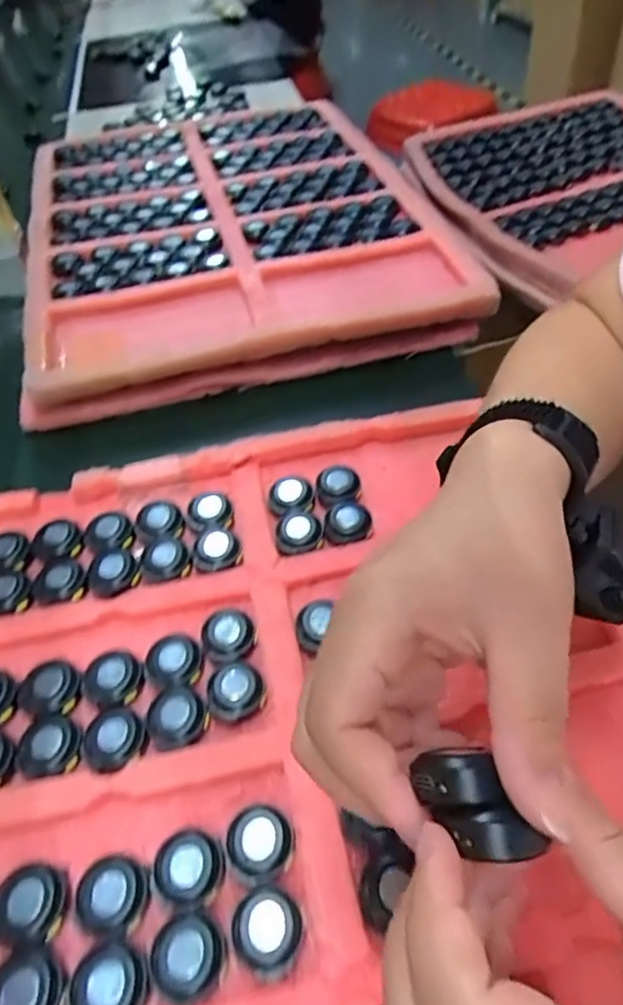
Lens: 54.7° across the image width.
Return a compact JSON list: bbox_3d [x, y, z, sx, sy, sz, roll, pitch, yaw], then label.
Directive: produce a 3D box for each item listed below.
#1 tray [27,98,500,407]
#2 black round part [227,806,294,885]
[{"bbox_3d":[-0.096,-0.302,0.616,0.375,0.027,0.512,-14,50,-10],"label":"tray"},{"bbox_3d":[-0.022,0.146,0.258,0.027,0.007,0.027,-1,50,1],"label":"black round part"}]

